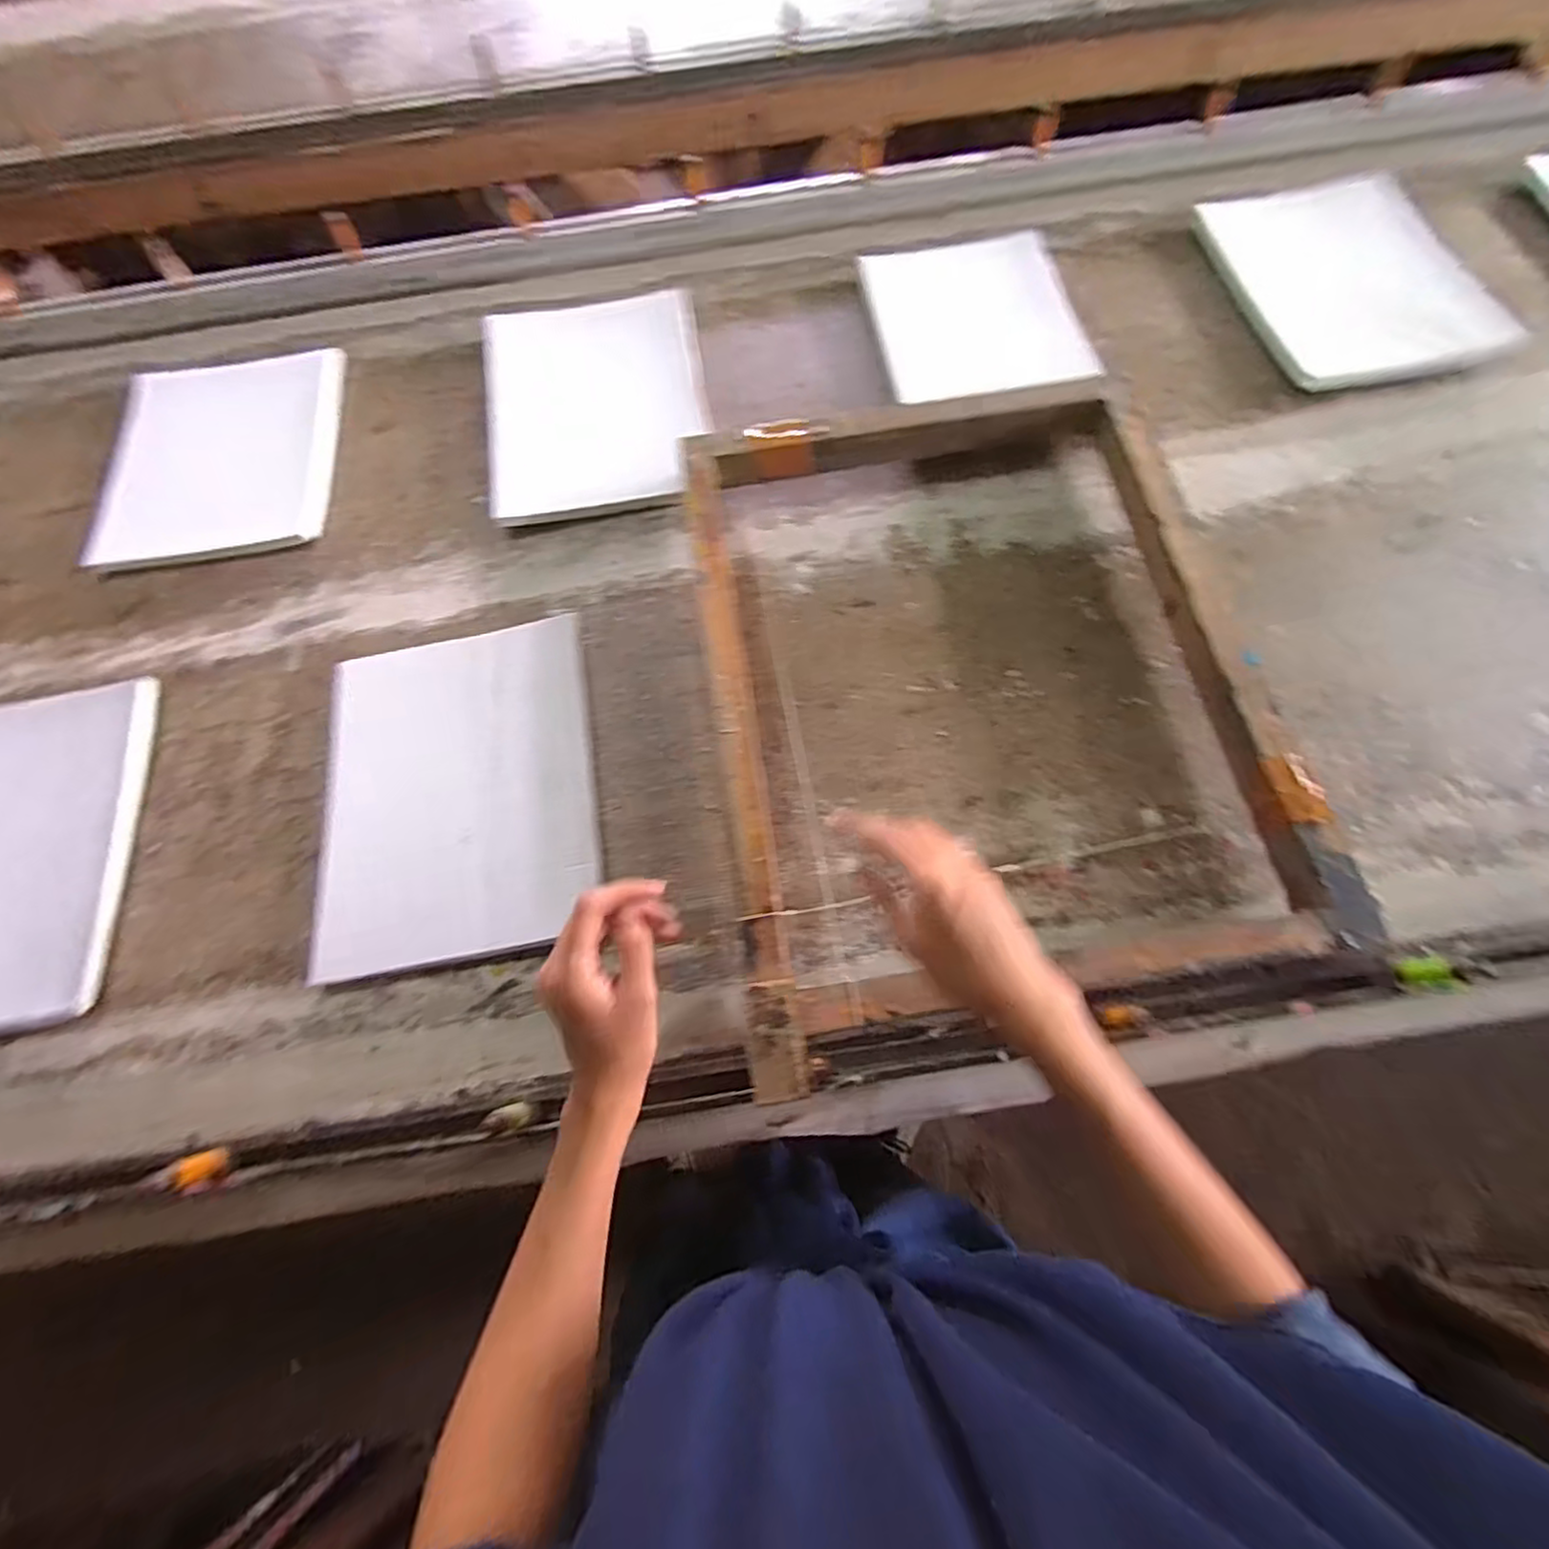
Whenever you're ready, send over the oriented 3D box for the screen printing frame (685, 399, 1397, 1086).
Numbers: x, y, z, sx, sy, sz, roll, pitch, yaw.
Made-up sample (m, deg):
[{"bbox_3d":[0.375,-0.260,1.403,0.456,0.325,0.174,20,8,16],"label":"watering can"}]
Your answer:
[{"bbox_3d":[0.142,-0.075,0.529,0.409,0.052,0.518,-9,67,-1],"label":"screen printing frame"}]

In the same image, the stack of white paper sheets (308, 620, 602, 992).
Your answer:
[{"bbox_3d":[-0.247,0.011,0.537,0.209,0.011,0.257,-12,70,-4],"label":"stack of white paper sheets"}]

